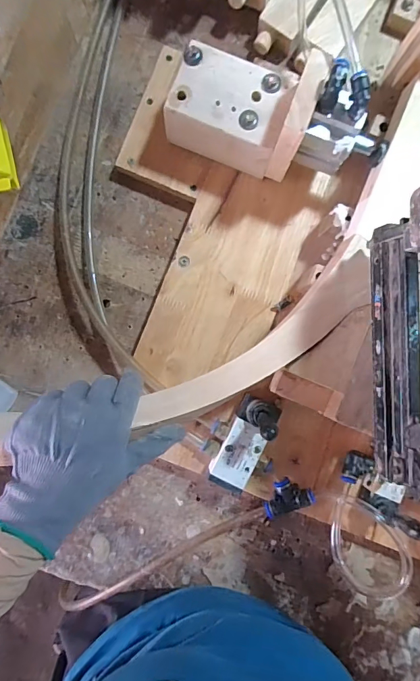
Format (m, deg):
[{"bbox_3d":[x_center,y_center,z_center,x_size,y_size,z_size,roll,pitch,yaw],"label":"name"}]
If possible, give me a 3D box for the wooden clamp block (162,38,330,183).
[{"bbox_3d":[0.029,-0.230,0.391,0.135,0.109,0.083,21,88,-2],"label":"wooden clamp block"}]

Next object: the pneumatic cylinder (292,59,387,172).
[{"bbox_3d":[0.128,-0.192,0.361,0.079,0.076,0.055,24,89,-2],"label":"pneumatic cylinder"}]

